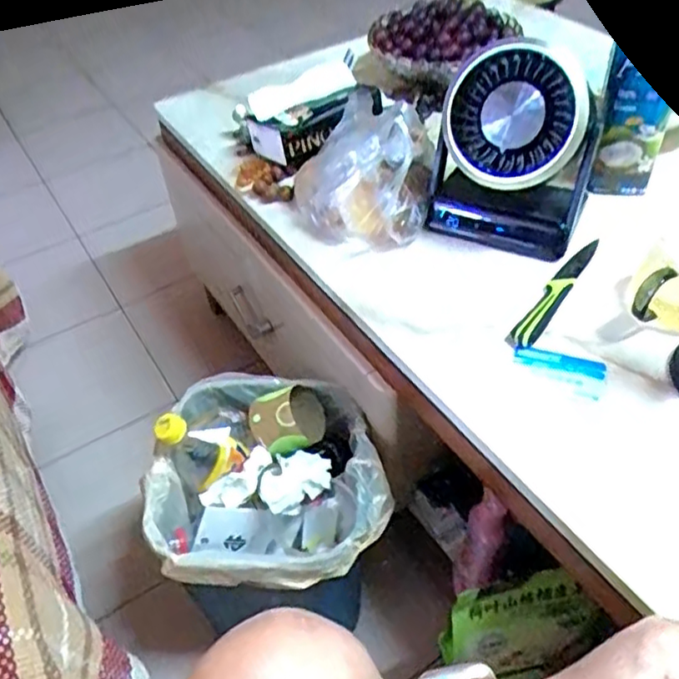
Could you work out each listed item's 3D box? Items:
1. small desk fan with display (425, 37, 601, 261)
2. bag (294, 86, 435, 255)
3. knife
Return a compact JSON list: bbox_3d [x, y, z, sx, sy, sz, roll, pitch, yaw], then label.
[{"bbox_3d":[0.185,-0.202,0.696,0.159,0.186,0.096,15,50,15],"label":"small desk fan with display"},{"bbox_3d":[0.023,-0.195,0.720,0.150,0.160,0.145,-2,45,4],"label":"bag"},{"bbox_3d":[0.230,-0.055,0.680,0.025,0.009,0.189,25,53,27],"label":"knife"}]

